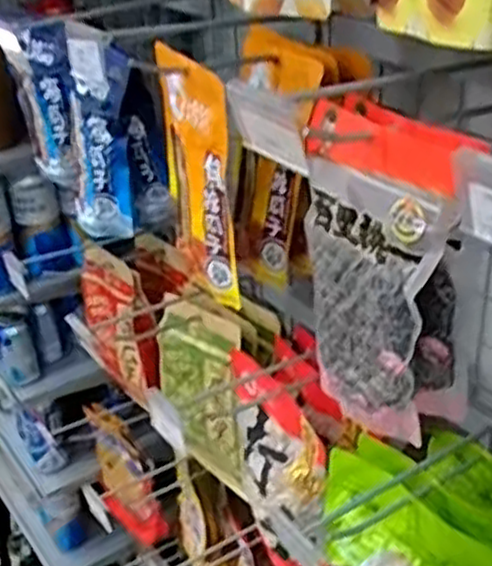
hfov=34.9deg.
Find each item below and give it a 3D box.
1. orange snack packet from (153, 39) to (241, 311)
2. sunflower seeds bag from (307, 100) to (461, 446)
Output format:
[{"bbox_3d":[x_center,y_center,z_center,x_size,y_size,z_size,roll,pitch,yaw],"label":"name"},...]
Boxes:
[{"bbox_3d":[-0.045,-0.103,0.701,0.041,0.199,0.133,-11,32,-9],"label":"orange snack packet"},{"bbox_3d":[0.084,-0.002,0.548,0.025,0.210,0.131,-14,35,-29],"label":"sunflower seeds bag"}]

